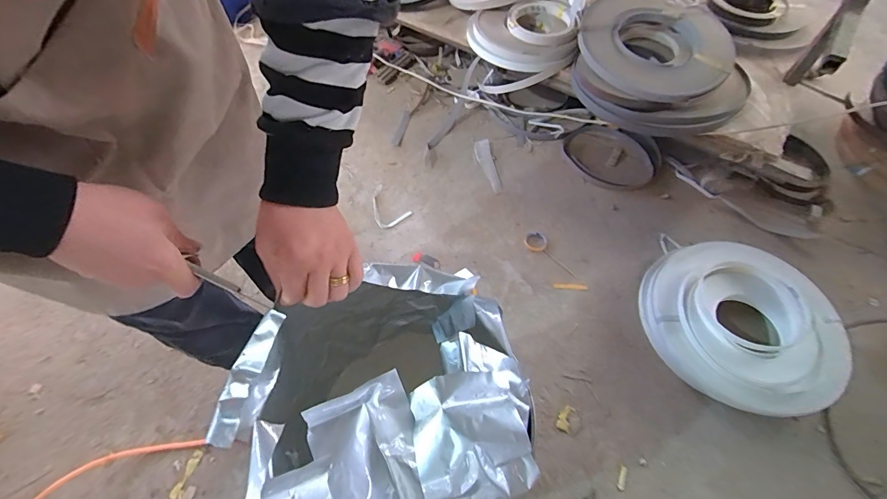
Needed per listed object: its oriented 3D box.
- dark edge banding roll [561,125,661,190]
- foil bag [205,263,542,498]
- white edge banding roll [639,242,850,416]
[{"bbox_3d":[0.487,-0.268,1.156,0.283,0.037,0.201,21,61,9],"label":"dark edge banding roll"},{"bbox_3d":[-0.043,0.173,0.438,0.267,0.259,0.251,25,61,11],"label":"foil bag"},{"bbox_3d":[0.668,0.160,0.892,0.361,0.103,0.396,2,60,-3],"label":"white edge banding roll"}]

